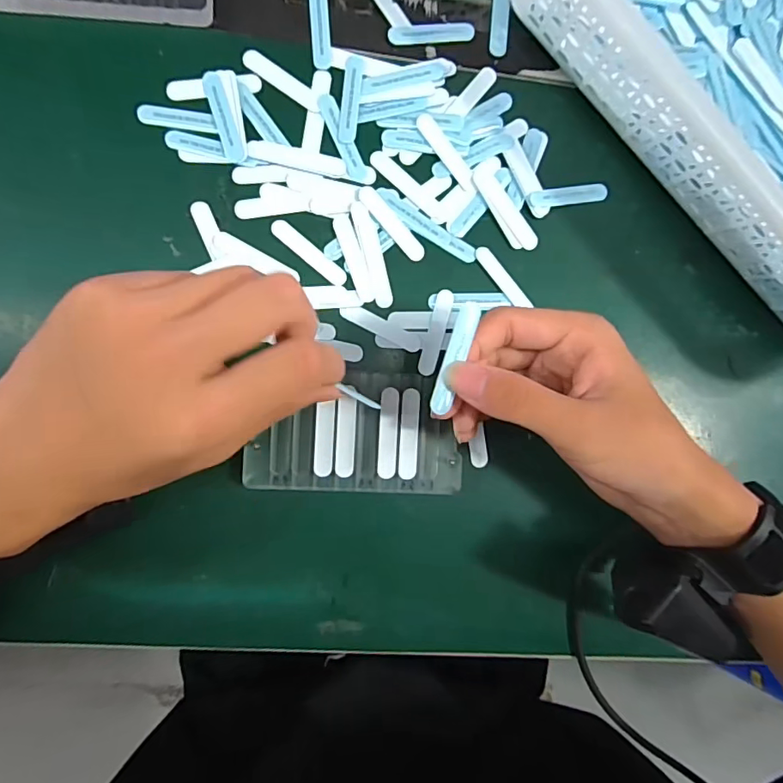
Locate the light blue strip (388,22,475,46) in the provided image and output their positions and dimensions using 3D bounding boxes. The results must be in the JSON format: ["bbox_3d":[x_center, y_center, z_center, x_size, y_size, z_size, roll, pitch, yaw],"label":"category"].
[{"bbox_3d":[0.024,-0.209,0.294,0.050,0.004,0.011,-8,91,-6],"label":"light blue strip"}]

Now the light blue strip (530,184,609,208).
[{"bbox_3d":[0.107,-0.118,0.304,0.049,0.004,0.011,-11,92,-6],"label":"light blue strip"}]

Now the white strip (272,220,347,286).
[{"bbox_3d":[-0.047,-0.079,0.287,0.051,0.004,0.010,40,86,-5],"label":"white strip"}]

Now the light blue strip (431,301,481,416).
[{"bbox_3d":[0.029,-0.015,0.226,0.010,0.004,0.051,17,93,-6],"label":"light blue strip"}]

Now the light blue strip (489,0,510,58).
[{"bbox_3d":[0.065,-0.223,0.298,0.010,0.004,0.048,4,90,-6],"label":"light blue strip"}]

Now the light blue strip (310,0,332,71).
[{"bbox_3d":[-0.040,-0.210,0.286,0.011,0.004,0.051,-4,91,-6],"label":"light blue strip"}]

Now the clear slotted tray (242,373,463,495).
[{"bbox_3d":[-0.019,0.023,0.286,0.118,0.008,0.067,3,90,-6],"label":"clear slotted tray"}]

